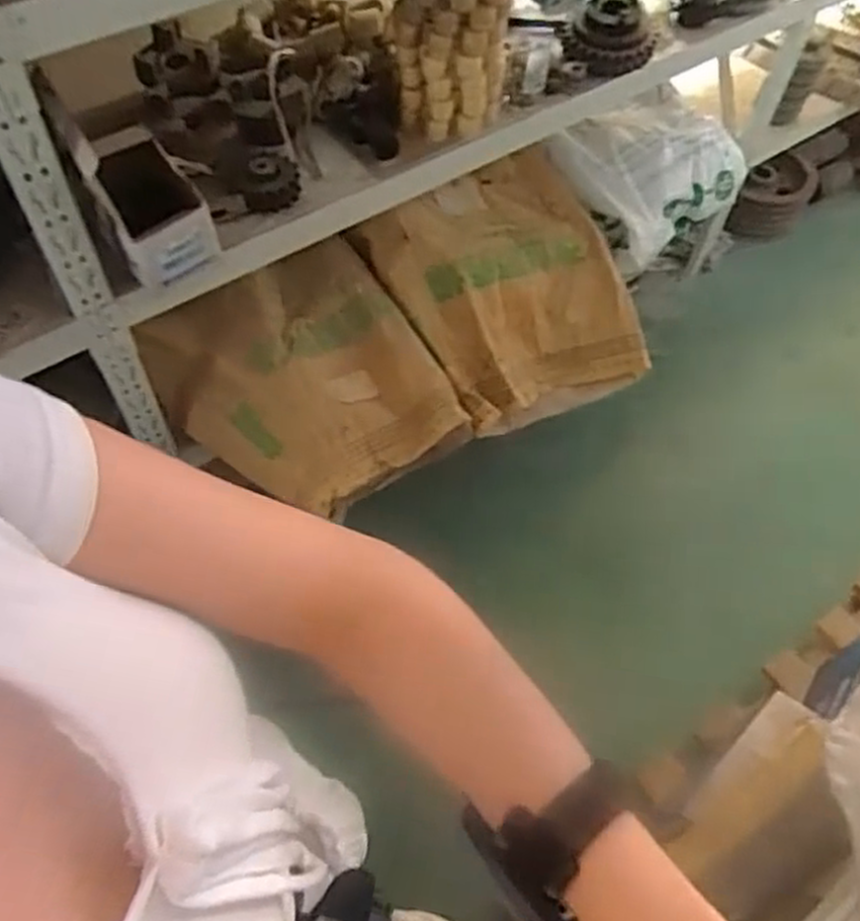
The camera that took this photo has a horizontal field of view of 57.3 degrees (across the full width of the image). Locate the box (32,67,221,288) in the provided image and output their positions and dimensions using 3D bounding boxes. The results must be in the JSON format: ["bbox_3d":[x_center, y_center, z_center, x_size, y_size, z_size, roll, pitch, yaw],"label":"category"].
[{"bbox_3d":[-0.343,-0.331,0.914,0.122,0.199,0.160,-26,62,-18],"label":"box"}]

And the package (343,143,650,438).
[{"bbox_3d":[0.155,-0.289,1.440,0.421,0.127,0.485,-37,105,-18],"label":"package"}]

